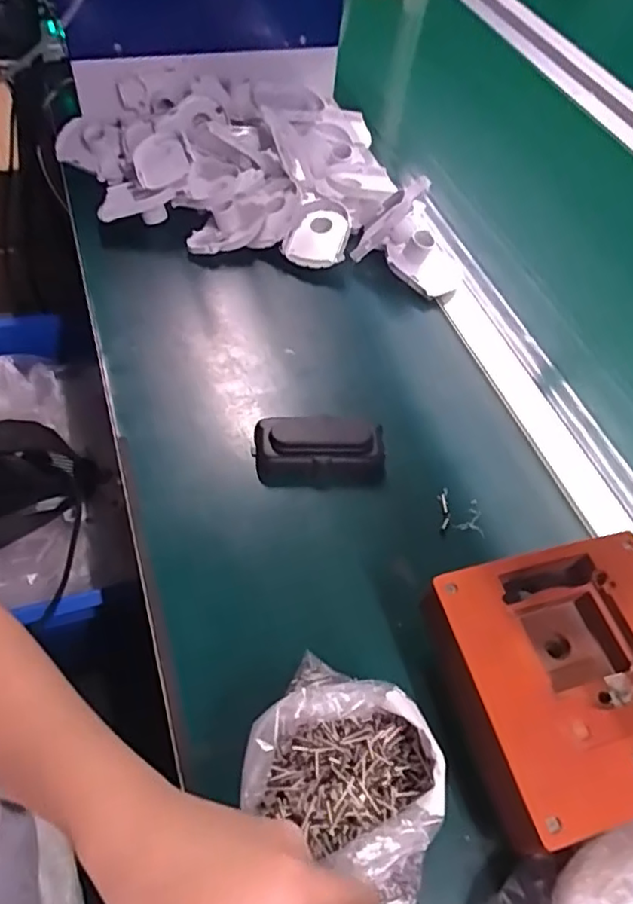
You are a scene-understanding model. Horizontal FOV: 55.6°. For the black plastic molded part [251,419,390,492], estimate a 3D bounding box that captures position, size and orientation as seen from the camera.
[{"bbox_3d":[0.002,-0.003,0.500,0.106,0.030,0.061,1,56,-4],"label":"black plastic molded part"}]

